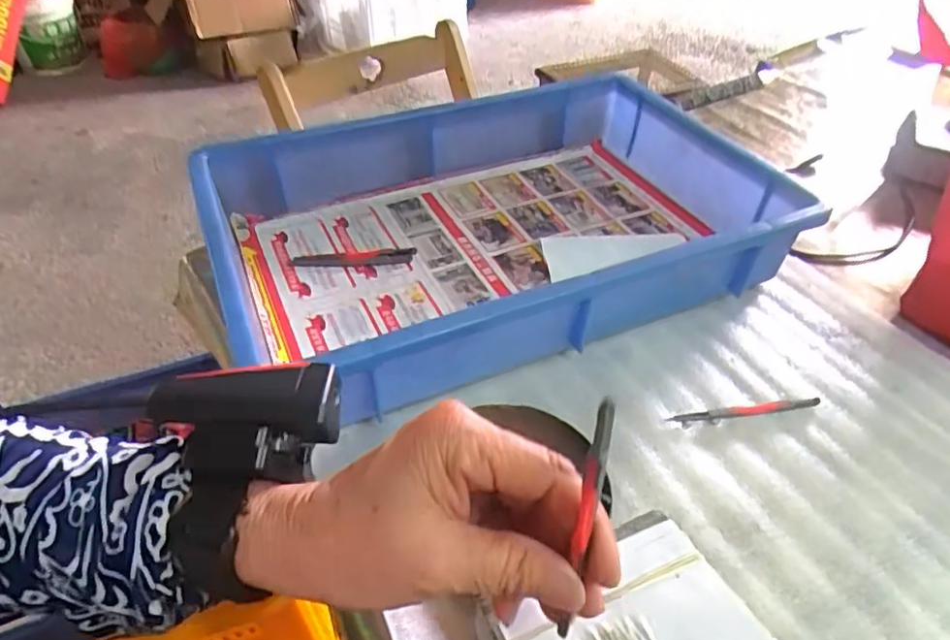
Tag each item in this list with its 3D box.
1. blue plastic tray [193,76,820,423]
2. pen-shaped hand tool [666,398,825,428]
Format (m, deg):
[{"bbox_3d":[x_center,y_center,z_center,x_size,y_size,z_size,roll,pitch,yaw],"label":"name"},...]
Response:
[{"bbox_3d":[0.016,-0.082,0.498,0.418,0.087,0.286,-17,46,-19],"label":"blue plastic tray"},{"bbox_3d":[0.176,0.059,0.395,0.105,0.004,0.011,-8,44,-9],"label":"pen-shaped hand tool"}]

